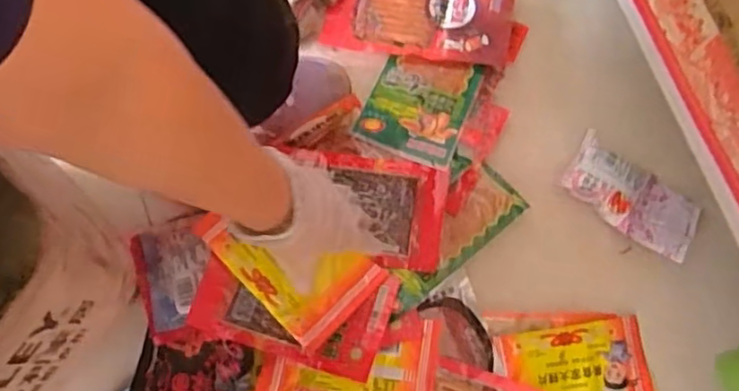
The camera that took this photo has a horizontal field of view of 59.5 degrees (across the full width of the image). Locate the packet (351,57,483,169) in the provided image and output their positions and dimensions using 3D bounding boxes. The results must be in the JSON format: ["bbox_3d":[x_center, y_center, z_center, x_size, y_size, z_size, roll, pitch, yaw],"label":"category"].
[{"bbox_3d":[0.050,-0.093,0.665,0.100,0.018,0.115,21,80,3],"label":"packet"}]

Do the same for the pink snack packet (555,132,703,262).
[{"bbox_3d":[0.264,0.001,0.650,0.136,0.024,0.068,33,81,5],"label":"pink snack packet"}]

